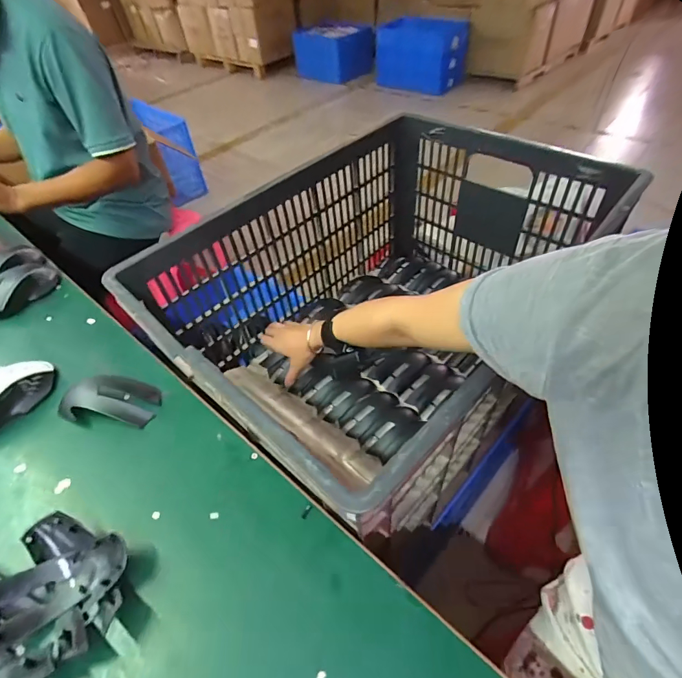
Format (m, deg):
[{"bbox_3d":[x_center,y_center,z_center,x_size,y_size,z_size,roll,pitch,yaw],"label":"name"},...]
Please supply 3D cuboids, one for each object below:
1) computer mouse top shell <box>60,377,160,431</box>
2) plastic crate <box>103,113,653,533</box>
[{"bbox_3d":[-0.268,0.068,0.471,0.109,0.026,0.056,2,47,8],"label":"computer mouse top shell"},{"bbox_3d":[0.081,-0.062,0.680,0.467,0.318,0.657,32,58,30],"label":"plastic crate"}]

